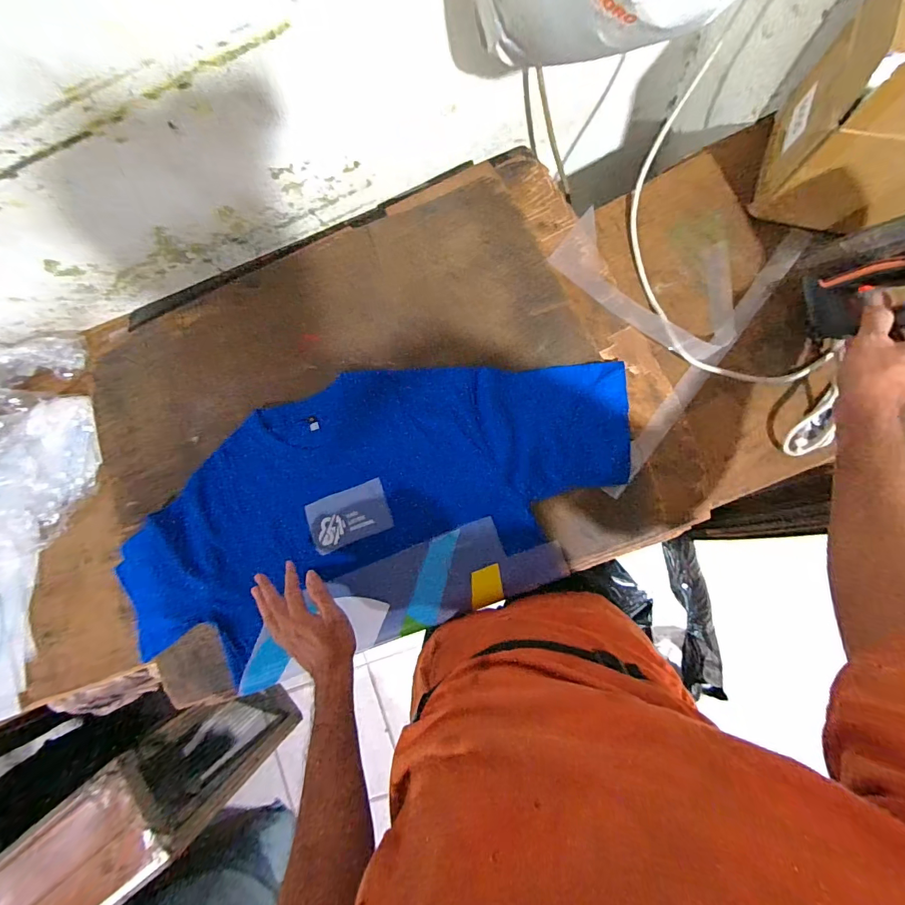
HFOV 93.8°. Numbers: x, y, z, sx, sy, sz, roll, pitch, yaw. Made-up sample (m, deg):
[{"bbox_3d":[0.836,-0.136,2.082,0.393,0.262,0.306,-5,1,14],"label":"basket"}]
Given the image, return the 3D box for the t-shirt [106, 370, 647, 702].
[{"bbox_3d":[-0.129,0.081,0.624,0.779,0.021,0.370,-19,82,6],"label":"t-shirt"}]

